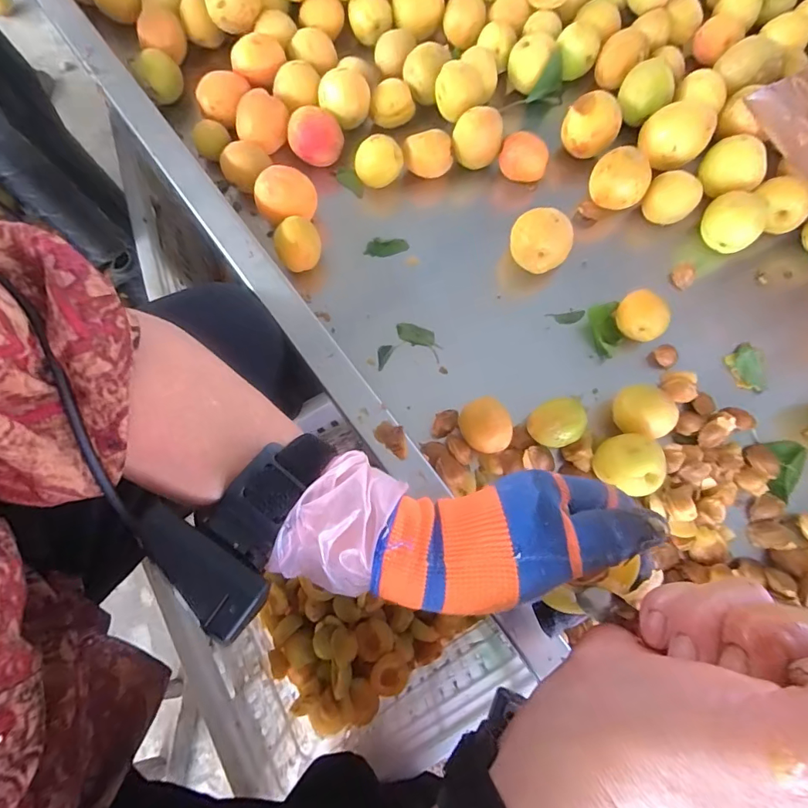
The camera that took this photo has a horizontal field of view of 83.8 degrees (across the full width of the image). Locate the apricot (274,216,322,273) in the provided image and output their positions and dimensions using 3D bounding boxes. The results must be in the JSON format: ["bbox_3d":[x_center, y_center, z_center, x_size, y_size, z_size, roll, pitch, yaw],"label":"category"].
[{"bbox_3d":[-0.088,-0.131,0.380,0.036,0.037,0.037,0,75,0],"label":"apricot"}]

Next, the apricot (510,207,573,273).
[{"bbox_3d":[0.111,-0.131,0.375,0.047,0.049,0.039,21,77,6],"label":"apricot"}]

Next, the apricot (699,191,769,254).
[{"bbox_3d":[0.280,-0.153,0.392,0.049,0.047,0.047,0,75,0],"label":"apricot"}]

